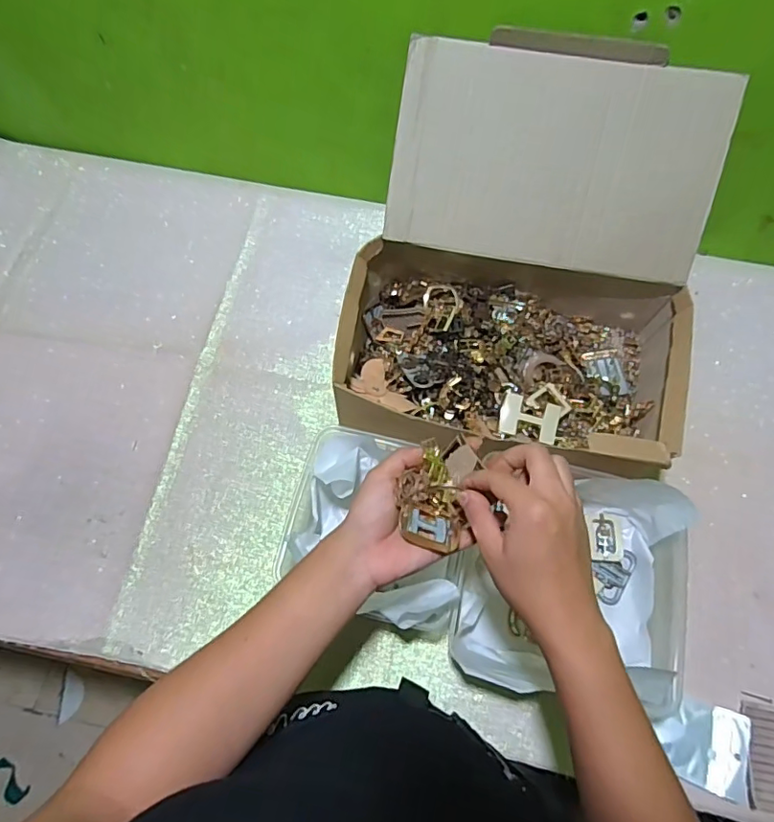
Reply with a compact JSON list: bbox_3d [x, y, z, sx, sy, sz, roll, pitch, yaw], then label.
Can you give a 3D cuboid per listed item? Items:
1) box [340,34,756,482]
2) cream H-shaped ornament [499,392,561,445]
[{"bbox_3d":[0.141,-0.134,0.548,0.334,0.231,0.341,15,67,4],"label":"box"},{"bbox_3d":[0.141,0.007,0.537,0.056,0.006,0.040,14,81,5],"label":"cream H-shaped ornament"}]

